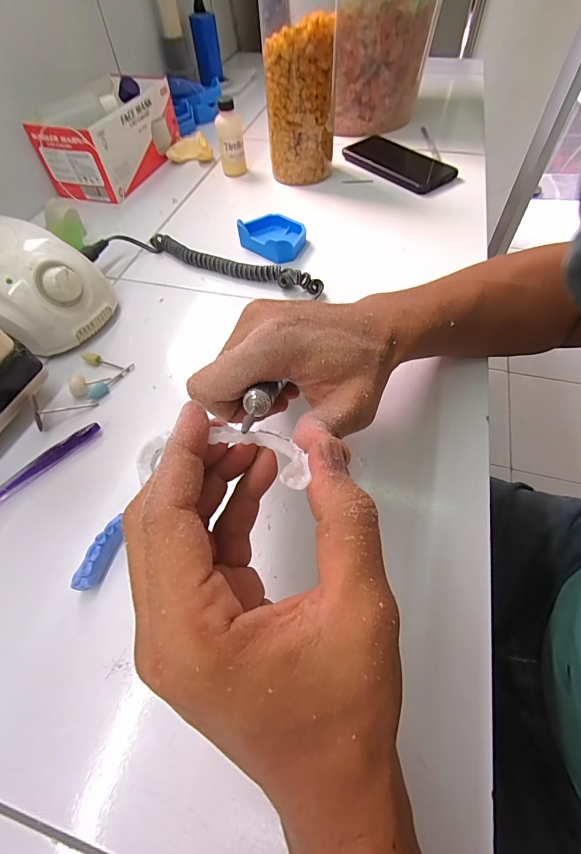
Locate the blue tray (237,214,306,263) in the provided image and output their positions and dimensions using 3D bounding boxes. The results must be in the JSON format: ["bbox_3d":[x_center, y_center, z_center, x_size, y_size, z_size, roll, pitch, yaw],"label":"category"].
[{"bbox_3d":[-0.017,-0.227,0.434,0.078,0.024,0.060,31,63,21],"label":"blue tray"}]

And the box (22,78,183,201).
[{"bbox_3d":[-0.257,-0.426,0.537,0.106,0.087,0.201,15,58,13],"label":"box"}]

